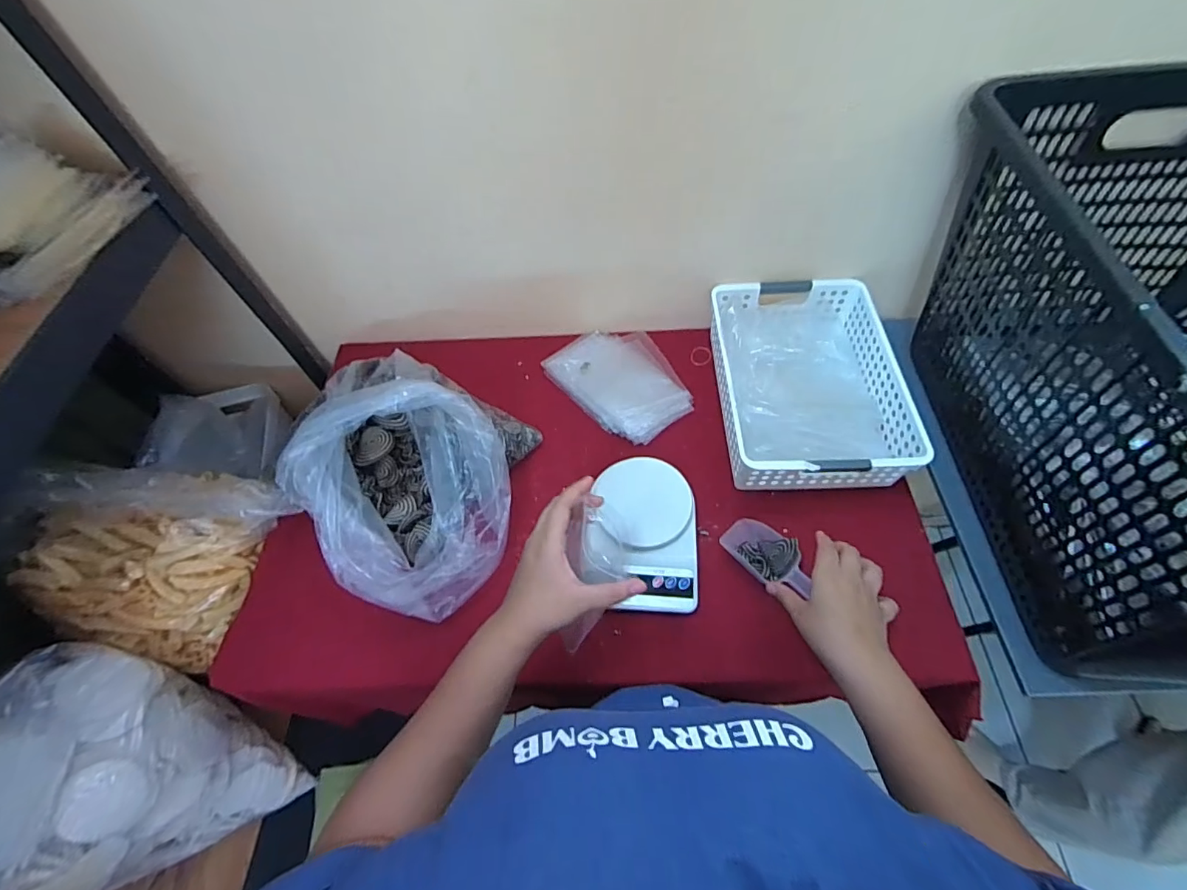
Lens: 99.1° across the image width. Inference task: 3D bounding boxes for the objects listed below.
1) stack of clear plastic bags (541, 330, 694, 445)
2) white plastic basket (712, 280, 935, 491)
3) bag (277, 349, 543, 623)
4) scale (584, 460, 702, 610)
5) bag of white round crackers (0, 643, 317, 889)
[{"bbox_3d":[0.040,-0.095,0.718,0.143,0.018,0.204,-35,63,-16],"label":"stack of clear plastic bags"},{"bbox_3d":[0.272,-0.087,0.658,0.206,0.092,0.288,-2,59,3],"label":"white plastic basket"},{"bbox_3d":[-0.221,0.029,0.596,0.277,0.131,0.272,21,63,16],"label":"bag"},{"bbox_3d":[0.056,0.101,0.592,0.127,0.043,0.171,1,59,5],"label":"scale"},{"bbox_3d":[-0.524,0.338,0.539,0.176,0.329,0.211,-36,63,-16],"label":"bag of white round crackers"}]

